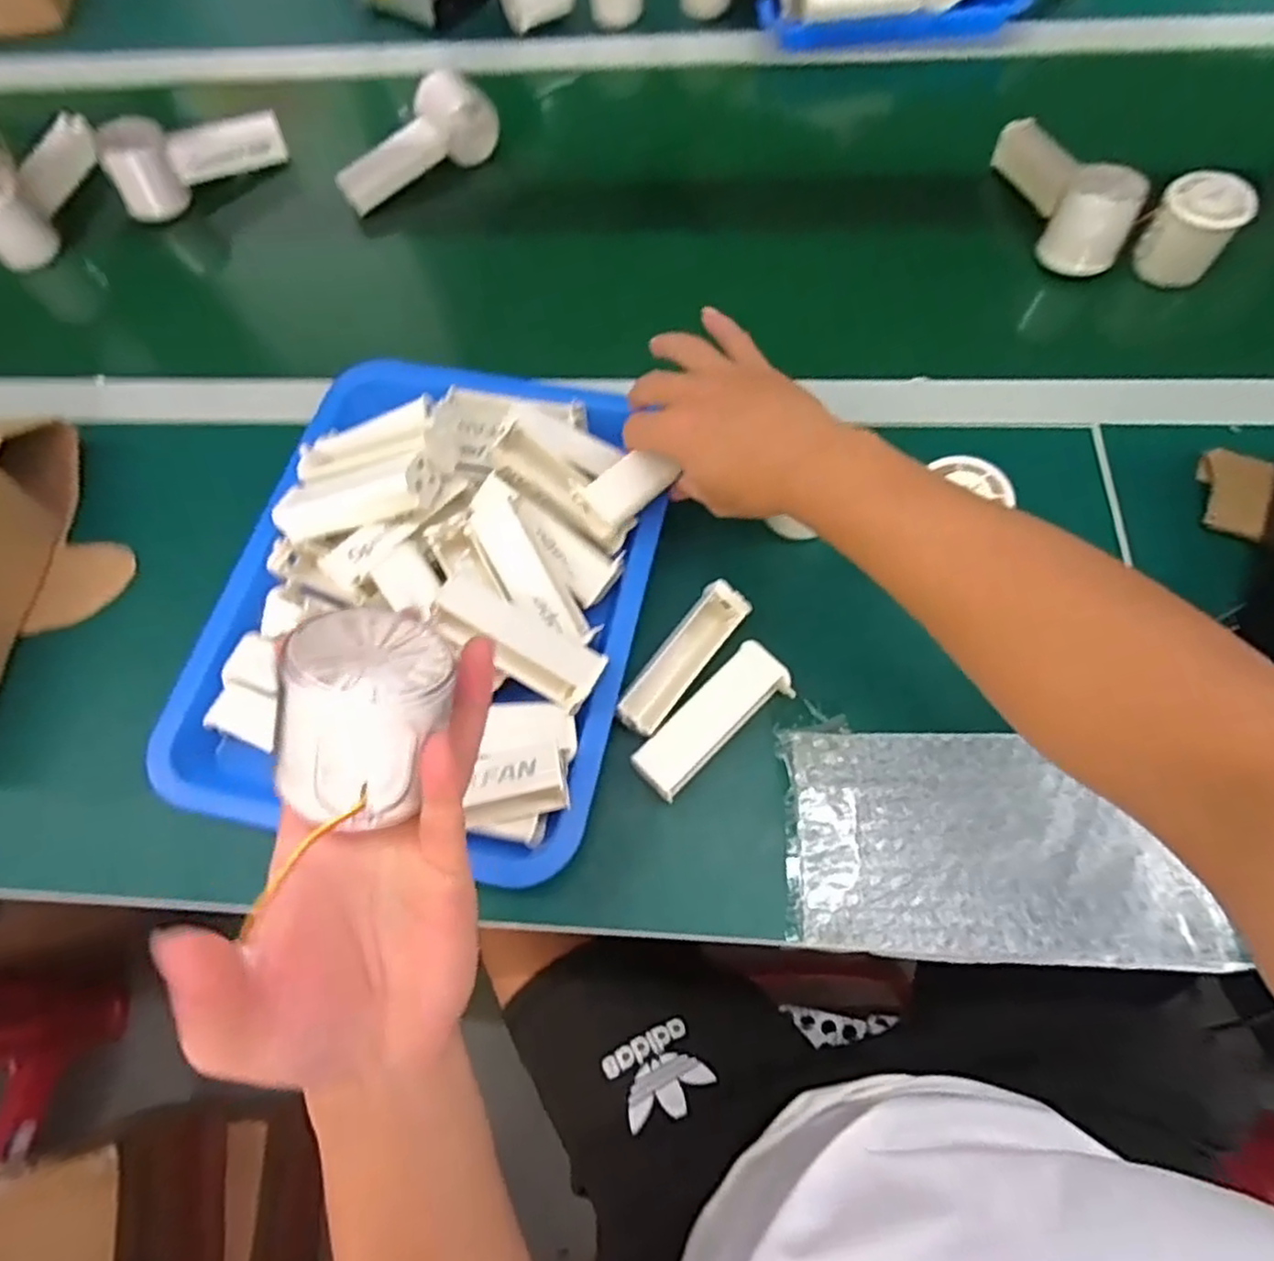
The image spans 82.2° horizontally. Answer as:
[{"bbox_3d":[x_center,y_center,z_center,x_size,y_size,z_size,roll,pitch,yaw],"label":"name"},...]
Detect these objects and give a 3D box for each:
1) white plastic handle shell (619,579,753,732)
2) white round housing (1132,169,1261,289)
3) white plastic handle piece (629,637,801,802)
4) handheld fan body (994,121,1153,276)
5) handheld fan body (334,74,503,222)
[{"bbox_3d":[0.027,0.016,0.443,0.029,0.018,0.104,37,74,17],"label":"white plastic handle shell"},{"bbox_3d":[0.422,-0.304,0.559,0.056,0.065,0.056,-1,67,3],"label":"white round housing"},{"bbox_3d":[0.045,0.055,0.439,0.104,0.024,0.038,-43,71,-14],"label":"white plastic handle piece"},{"bbox_3d":[0.339,-0.364,0.583,0.051,0.068,0.147,-12,67,-2],"label":"handheld fan body"},{"bbox_3d":[-0.200,-0.440,0.658,0.152,0.056,0.050,-40,70,-13],"label":"handheld fan body"}]

